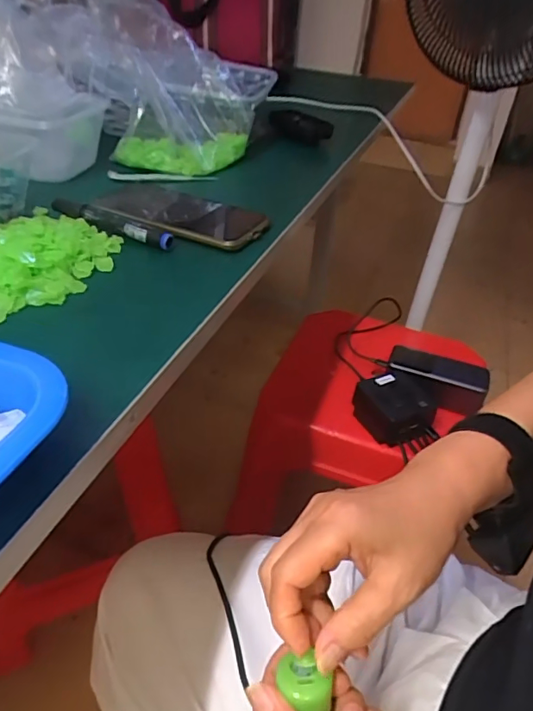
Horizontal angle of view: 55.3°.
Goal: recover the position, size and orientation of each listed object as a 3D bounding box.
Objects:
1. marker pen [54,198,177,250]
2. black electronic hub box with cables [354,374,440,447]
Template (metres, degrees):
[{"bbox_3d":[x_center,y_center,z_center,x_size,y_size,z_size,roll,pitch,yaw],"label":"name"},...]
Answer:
[{"bbox_3d":[-0.140,-0.120,0.458,0.121,0.019,0.017,20,40,18],"label":"marker pen"},{"bbox_3d":[0.161,0.065,0.640,0.083,0.046,0.081,-11,40,-20],"label":"black electronic hub box with cables"}]

